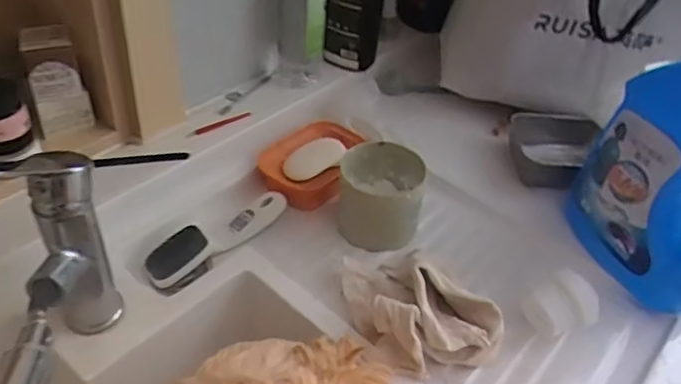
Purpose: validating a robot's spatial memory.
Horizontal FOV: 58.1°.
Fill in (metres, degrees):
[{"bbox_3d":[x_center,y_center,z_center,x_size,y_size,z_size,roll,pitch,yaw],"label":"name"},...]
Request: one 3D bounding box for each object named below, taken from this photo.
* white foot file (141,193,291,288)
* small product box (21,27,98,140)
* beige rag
[{"bbox_3d":[-0.132,0.048,0.676,0.166,0.035,0.037,-26,52,-32],"label":"white foot file"},{"bbox_3d":[-0.294,-0.114,0.637,0.052,0.104,0.040,-18,48,-25],"label":"small product box"},{"bbox_3d":[0.073,0.101,0.588,0.124,0.071,0.159,-24,51,-30],"label":"beige rag"}]

